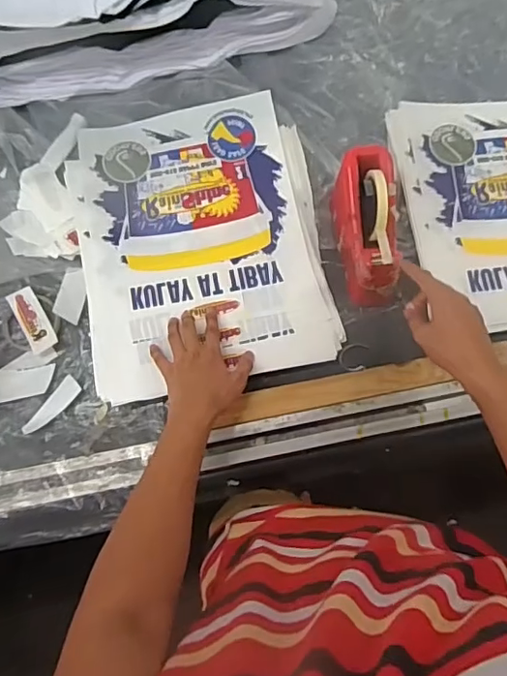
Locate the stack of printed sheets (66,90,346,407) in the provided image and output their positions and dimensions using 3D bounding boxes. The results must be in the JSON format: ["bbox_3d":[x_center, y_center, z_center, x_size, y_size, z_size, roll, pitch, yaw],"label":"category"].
[{"bbox_3d":[-0.082,-0.152,0.811,0.354,0.030,0.441,-11,72,-4],"label":"stack of printed sheets"}]

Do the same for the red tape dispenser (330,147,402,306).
[{"bbox_3d":[0.164,-0.158,0.774,0.078,0.129,0.219,-5,84,-1],"label":"red tape dispenser"}]

